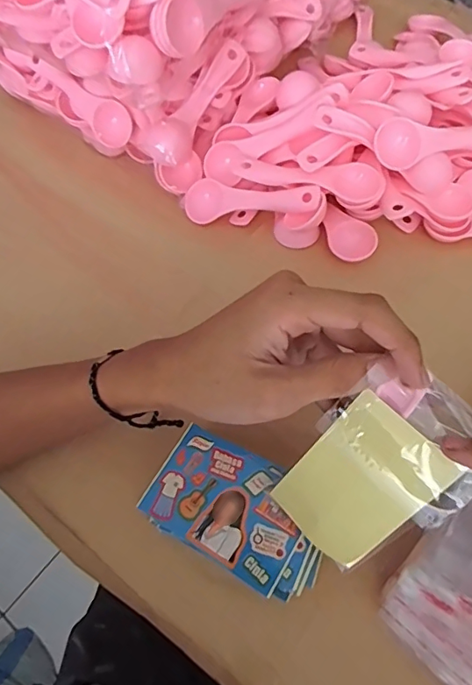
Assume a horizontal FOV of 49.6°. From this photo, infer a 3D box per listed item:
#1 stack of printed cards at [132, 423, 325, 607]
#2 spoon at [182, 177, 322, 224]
[{"bbox_3d":[0.004,0.104,0.313,0.108,0.027,0.064,26,72,14],"label":"stack of printed cards"},{"bbox_3d":[0.012,-0.112,0.404,0.110,0.015,0.032,7,65,23],"label":"spoon"}]

